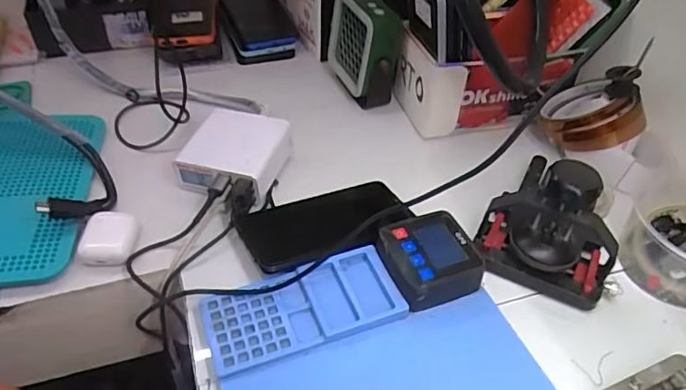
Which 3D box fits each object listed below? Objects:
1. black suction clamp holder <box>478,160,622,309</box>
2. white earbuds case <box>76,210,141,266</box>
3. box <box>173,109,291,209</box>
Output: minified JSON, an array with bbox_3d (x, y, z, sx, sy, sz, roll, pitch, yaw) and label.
[{"bbox_3d":[0.170,0.019,0.438,0.103,0.103,0.061,18,47,16],"label":"black suction clamp holder"},{"bbox_3d":[-0.200,0.038,0.468,0.046,0.018,0.048,-2,44,-3],"label":"white earbuds case"},{"bbox_3d":[-0.106,-0.040,0.534,0.096,0.040,0.092,17,46,15],"label":"box"}]

